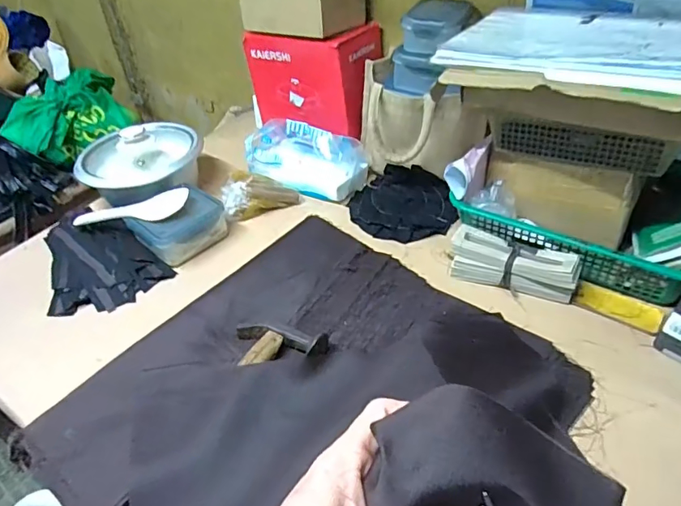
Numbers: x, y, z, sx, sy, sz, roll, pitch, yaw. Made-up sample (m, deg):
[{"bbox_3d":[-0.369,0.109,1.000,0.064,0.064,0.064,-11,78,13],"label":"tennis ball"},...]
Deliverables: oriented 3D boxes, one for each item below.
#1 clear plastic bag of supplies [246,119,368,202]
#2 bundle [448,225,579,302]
[{"bbox_3d":[-0.065,-0.183,0.883,0.209,0.101,0.109,20,46,26],"label":"clear plastic bag of supplies"},{"bbox_3d":[0.235,0.014,0.662,0.167,0.052,0.058,16,44,23],"label":"bundle"}]

